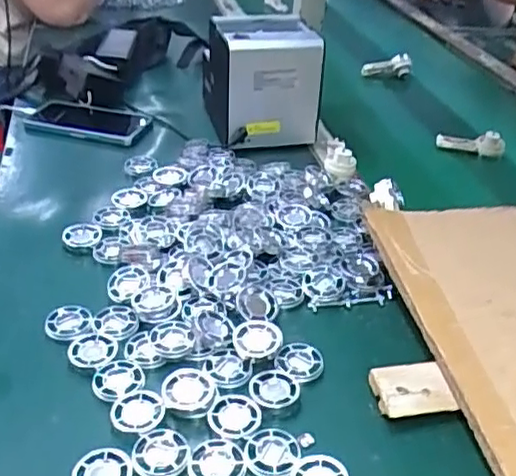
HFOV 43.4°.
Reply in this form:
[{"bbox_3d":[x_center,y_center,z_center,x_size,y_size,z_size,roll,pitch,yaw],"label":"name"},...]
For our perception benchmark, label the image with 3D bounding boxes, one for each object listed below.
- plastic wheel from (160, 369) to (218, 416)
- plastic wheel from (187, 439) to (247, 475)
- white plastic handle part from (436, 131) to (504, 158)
[{"bbox_3d":[-0.052,0.116,0.494,0.039,0.010,0.039,2,35,-1],"label":"plastic wheel"},{"bbox_3d":[-0.028,0.156,0.449,0.039,0.007,0.039,2,35,-1],"label":"plastic wheel"},{"bbox_3d":[0.315,-0.144,0.958,0.098,0.035,0.023,9,34,7],"label":"white plastic handle part"}]

